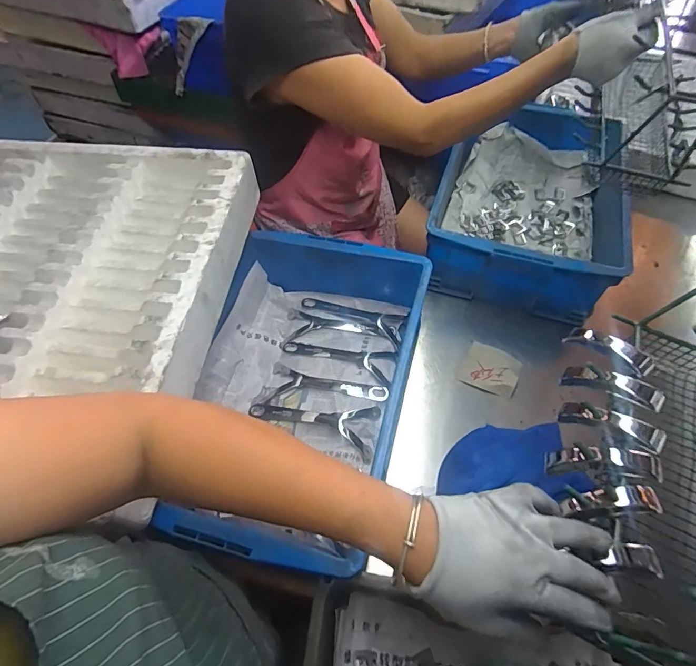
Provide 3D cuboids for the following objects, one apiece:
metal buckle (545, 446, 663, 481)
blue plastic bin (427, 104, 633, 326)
[{"bbox_3d":[0.229,0.119,0.379,0.078,0.048,0.026,9,58,8],"label":"metal buckle"},{"bbox_3d":[0.373,-0.283,0.907,0.336,0.163,0.477,13,59,10],"label":"blue plastic bin"}]

